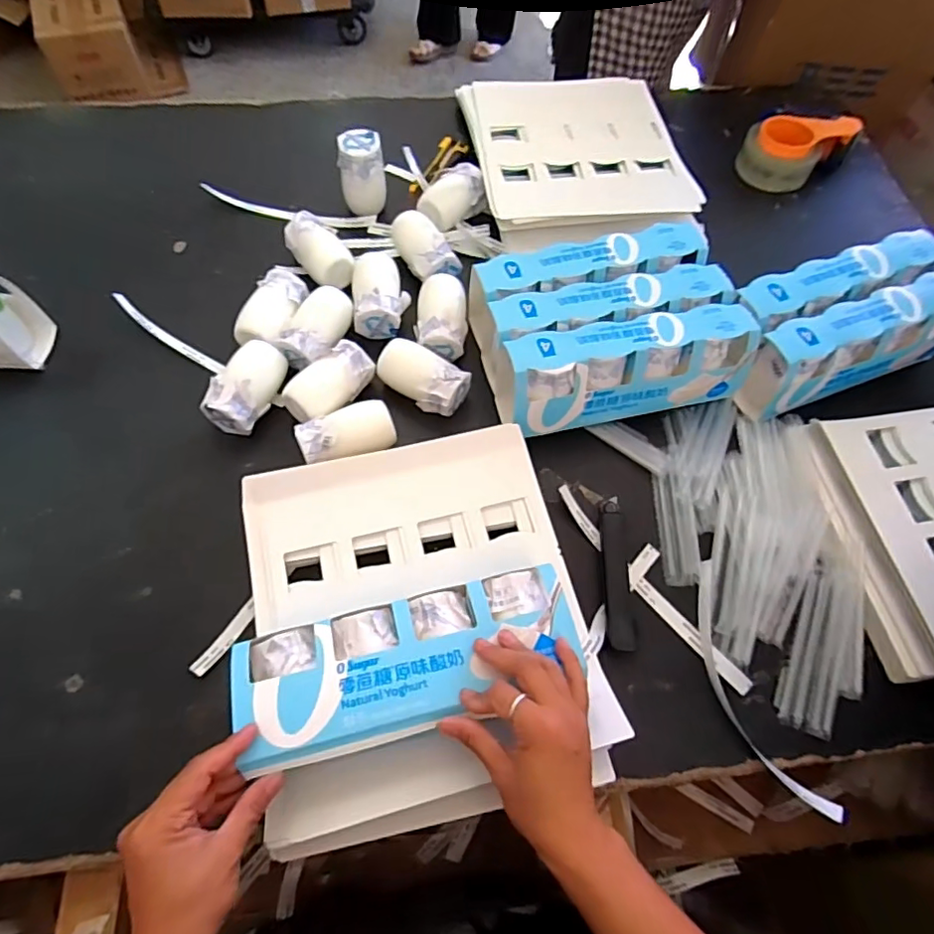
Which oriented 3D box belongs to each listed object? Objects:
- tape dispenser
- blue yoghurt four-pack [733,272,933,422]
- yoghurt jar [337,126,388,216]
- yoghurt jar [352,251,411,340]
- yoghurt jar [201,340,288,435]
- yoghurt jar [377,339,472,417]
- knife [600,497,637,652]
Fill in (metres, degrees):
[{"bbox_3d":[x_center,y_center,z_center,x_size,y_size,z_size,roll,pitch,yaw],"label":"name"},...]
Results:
[{"bbox_3d":[0.491,-0.466,0.831,0.163,0.065,0.097,-3,64,-4],"label":"tape dispenser"},{"bbox_3d":[0.444,-0.143,0.646,0.268,0.091,0.072,-20,66,-12],"label":"blue yoghurt four-pack"},{"bbox_3d":[-0.136,-0.383,0.749,0.059,0.101,0.057,-7,64,-6],"label":"yoghurt jar"},{"bbox_3d":[-0.105,-0.215,0.685,0.065,0.051,0.108,-3,64,-4],"label":"yoghurt jar"},{"bbox_3d":[-0.238,-0.088,0.619,0.053,0.055,0.100,21,65,7],"label":"yoghurt jar"},{"bbox_3d":[-0.049,-0.100,0.635,0.099,0.049,0.055,29,66,11],"label":"yoghurt jar"},{"bbox_3d":[0.150,0.102,0.564,0.028,0.015,0.156,4,64,-1],"label":"knife"}]

